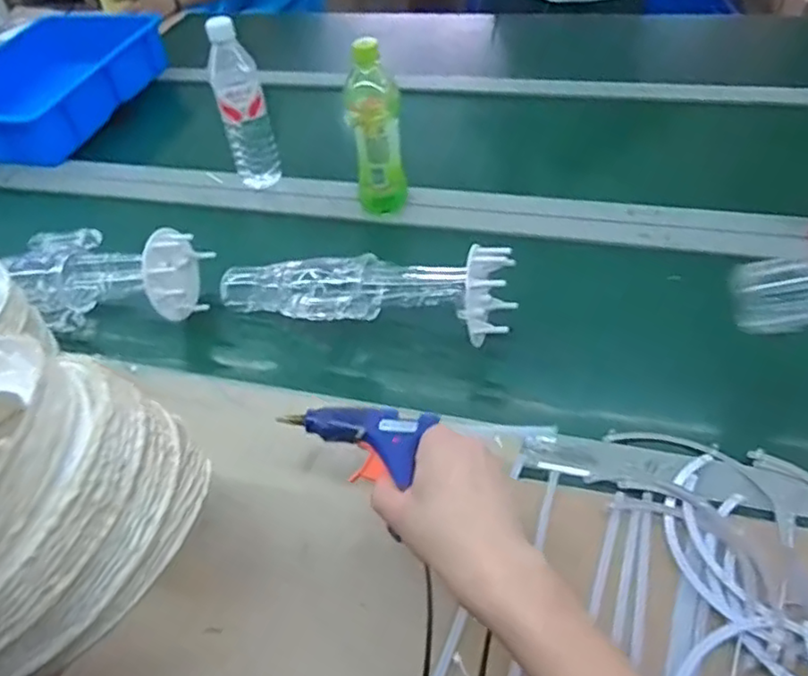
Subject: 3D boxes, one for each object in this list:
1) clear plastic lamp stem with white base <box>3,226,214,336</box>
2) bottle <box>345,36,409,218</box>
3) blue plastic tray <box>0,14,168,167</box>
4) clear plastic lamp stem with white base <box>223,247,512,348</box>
[{"bbox_3d":[-0.356,-0.073,0.750,0.222,0.088,0.108,3,47,11],"label":"clear plastic lamp stem with white base"},{"bbox_3d":[-0.034,-0.250,0.808,0.063,0.226,0.054,-6,46,3],"label":"bottle"},{"bbox_3d":[-0.651,-0.479,1.204,0.281,0.127,0.458,7,48,15],"label":"blue plastic tray"},{"bbox_3d":[-0.053,-0.049,0.689,0.330,0.081,0.078,2,47,14],"label":"clear plastic lamp stem with white base"}]

